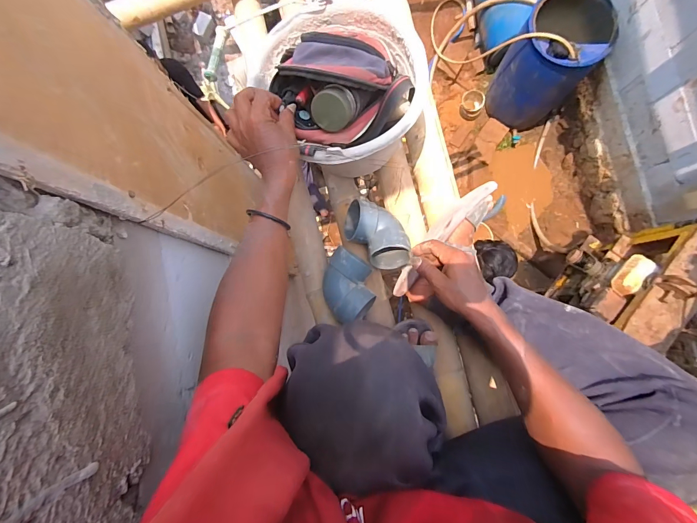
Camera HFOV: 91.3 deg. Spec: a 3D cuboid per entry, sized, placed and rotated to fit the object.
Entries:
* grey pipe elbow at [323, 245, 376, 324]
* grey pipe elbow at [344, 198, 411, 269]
[{"bbox_3d":[-0.001,0.044,0.634,0.092,0.074,0.135,-7,83,1],"label":"grey pipe elbow"},{"bbox_3d":[0.053,-0.054,0.649,0.089,0.075,0.156,-43,84,-3],"label":"grey pipe elbow"}]

